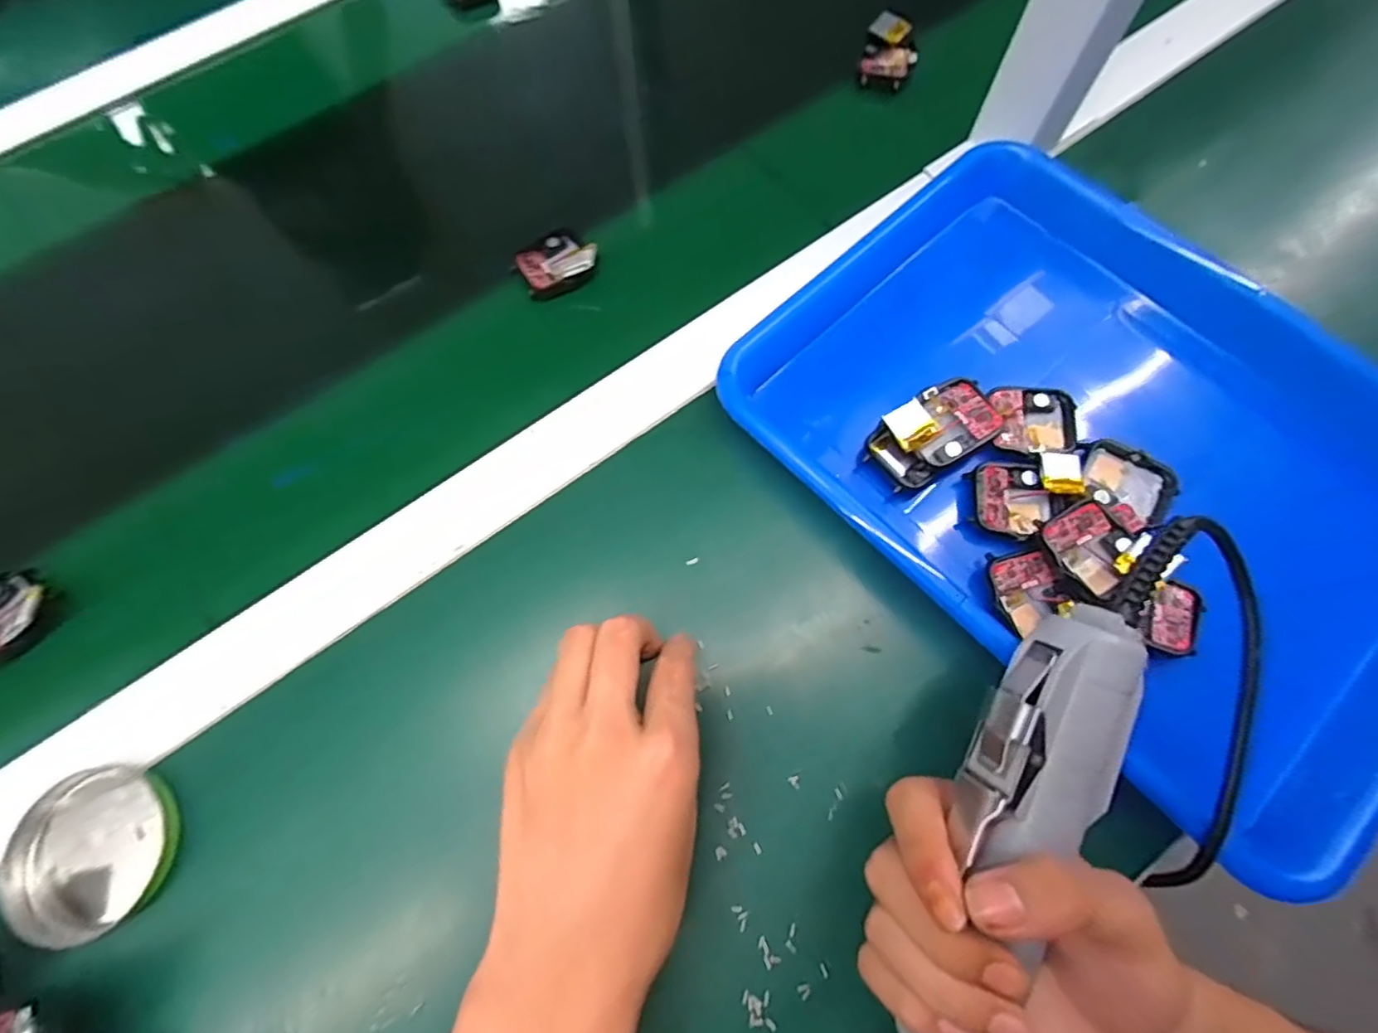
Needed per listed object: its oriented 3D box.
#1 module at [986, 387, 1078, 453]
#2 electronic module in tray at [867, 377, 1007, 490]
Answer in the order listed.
[{"bbox_3d":[0.178,-0.049,0.310,0.042,0.013,0.036,-2,72,1],"label":"module"},{"bbox_3d":[0.121,-0.042,0.299,0.058,0.017,0.036,-30,74,-8],"label":"electronic module in tray"}]

